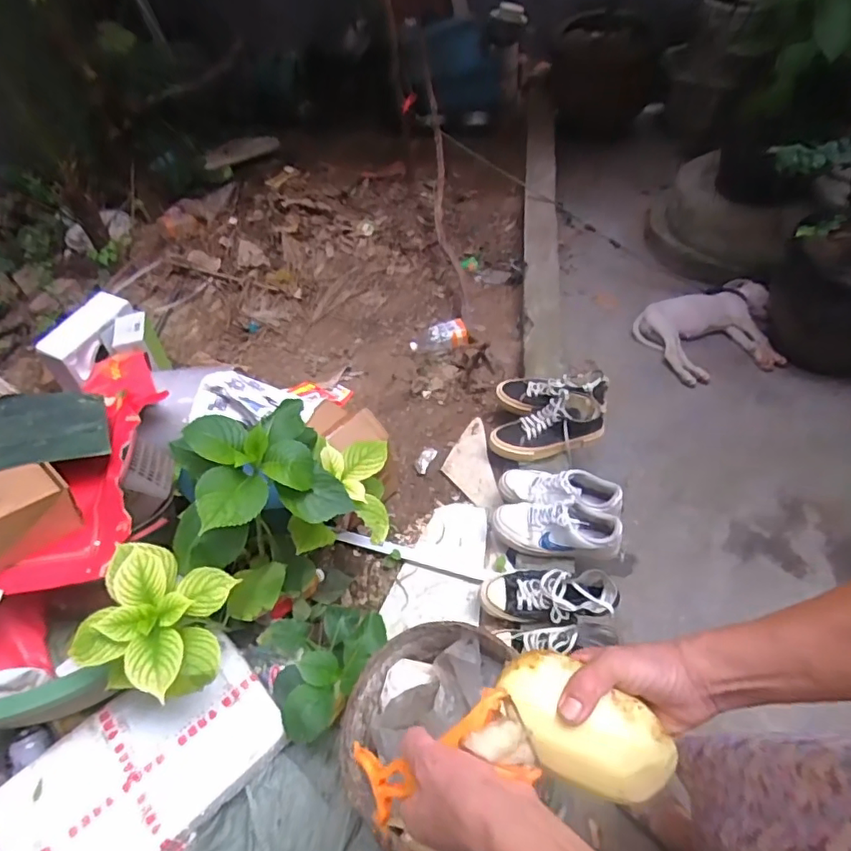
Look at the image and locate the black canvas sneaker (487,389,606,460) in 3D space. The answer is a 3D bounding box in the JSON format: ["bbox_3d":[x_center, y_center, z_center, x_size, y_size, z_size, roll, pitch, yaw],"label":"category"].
[{"bbox_3d":[0.300,0.012,1.394,0.274,0.122,0.096,-21,47,10],"label":"black canvas sneaker"}]

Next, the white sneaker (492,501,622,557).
[{"bbox_3d":[0.279,0.219,1.214,0.267,0.096,0.092,-2,46,27],"label":"white sneaker"}]

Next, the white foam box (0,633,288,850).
[{"bbox_3d":[-0.494,0.601,0.987,0.451,0.066,0.286,-37,55,-25],"label":"white foam box"}]

